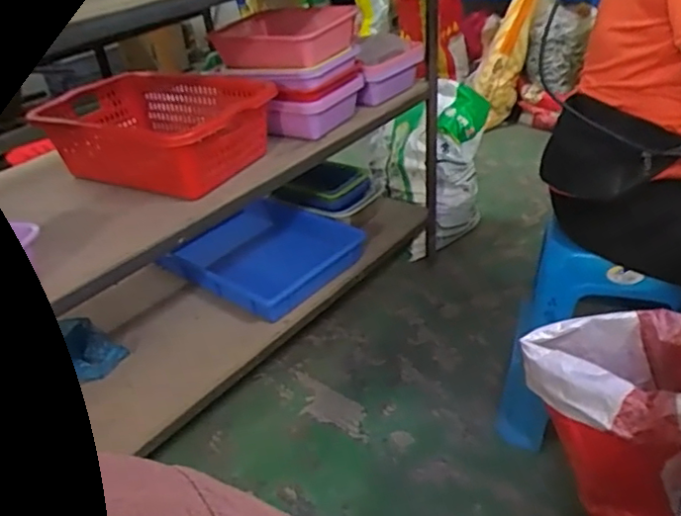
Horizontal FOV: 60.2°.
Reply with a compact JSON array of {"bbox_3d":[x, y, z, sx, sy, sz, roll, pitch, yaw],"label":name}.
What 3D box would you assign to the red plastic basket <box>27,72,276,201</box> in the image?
[{"bbox_3d":[-0.366,-0.268,1.245,0.439,0.162,0.323,12,38,26],"label":"red plastic basket"}]

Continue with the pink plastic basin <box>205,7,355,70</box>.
[{"bbox_3d":[-0.122,-0.504,1.324,0.284,0.098,0.260,14,39,28],"label":"pink plastic basin"}]

